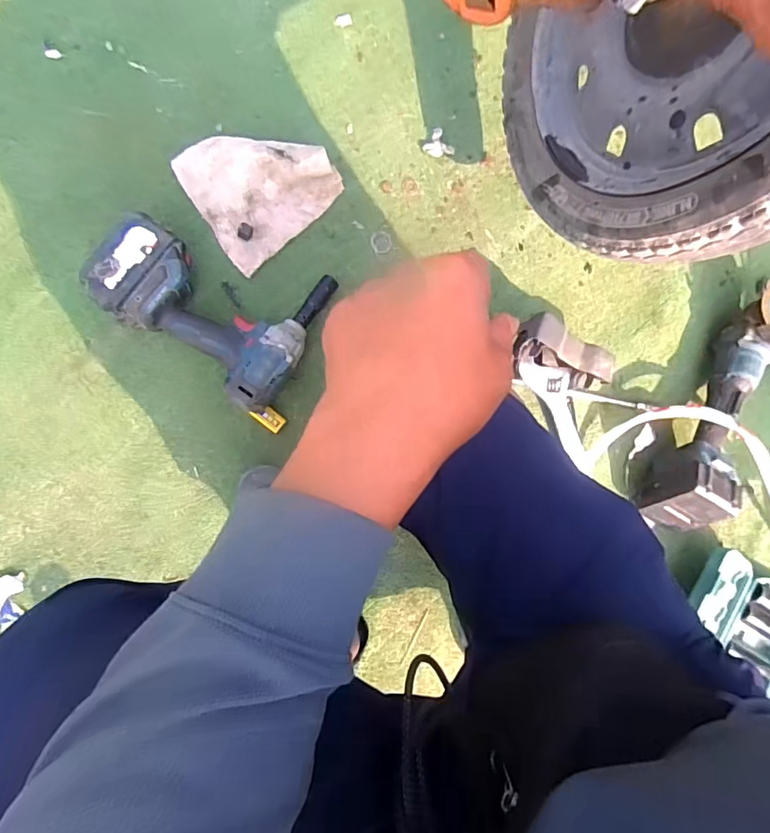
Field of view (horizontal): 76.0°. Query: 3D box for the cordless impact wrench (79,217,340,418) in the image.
[{"bbox_3d":[-0.207,-0.150,0.615,0.249,0.077,0.191,33,83,-5],"label":"cordless impact wrench"}]

